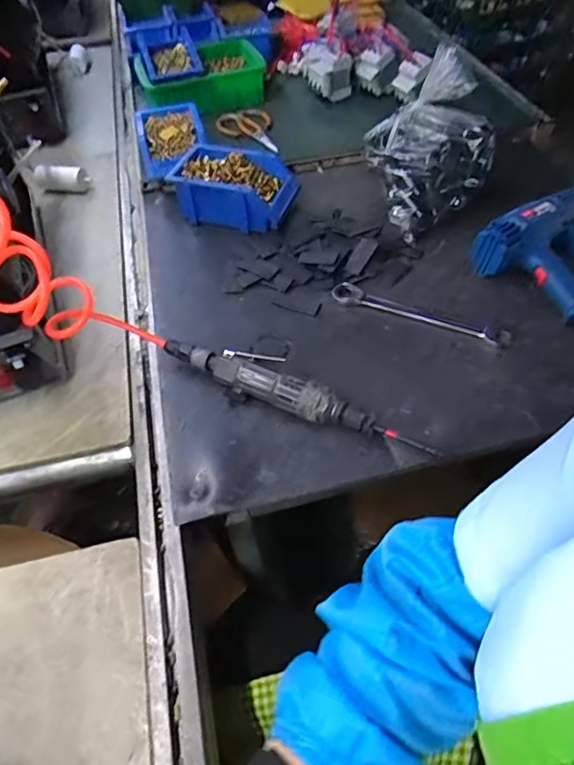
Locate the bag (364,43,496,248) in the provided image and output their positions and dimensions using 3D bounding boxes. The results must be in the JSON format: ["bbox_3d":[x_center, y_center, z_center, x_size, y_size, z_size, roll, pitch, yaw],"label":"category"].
[{"bbox_3d":[0.213,-0.356,0.781,0.158,0.178,0.174,-20,53,-12],"label":"bag"}]

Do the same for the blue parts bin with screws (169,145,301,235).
[{"bbox_3d":[-0.082,-0.310,0.832,0.187,0.074,0.135,5,52,8],"label":"blue parts bin with screws"}]

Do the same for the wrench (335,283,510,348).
[{"bbox_3d":[0.174,-0.091,0.689,0.235,0.012,0.040,18,55,18],"label":"wrench"}]

